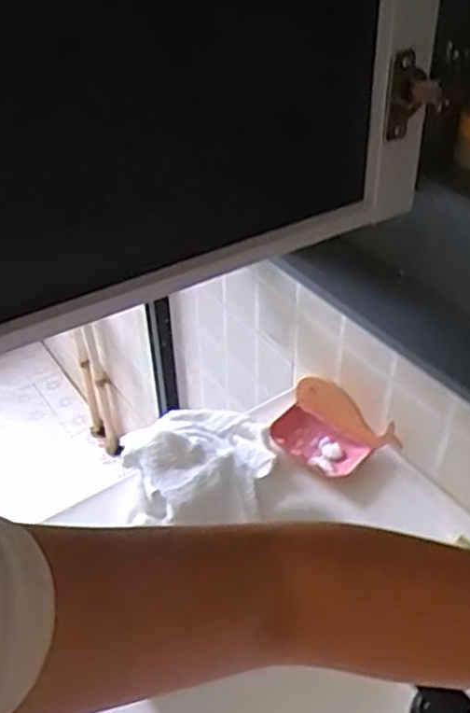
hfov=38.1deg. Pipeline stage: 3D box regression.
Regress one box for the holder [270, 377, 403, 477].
[{"bbox_3d":[0.119,0.095,0.851,0.150,0.062,0.092,31,50,32],"label":"holder"}]

